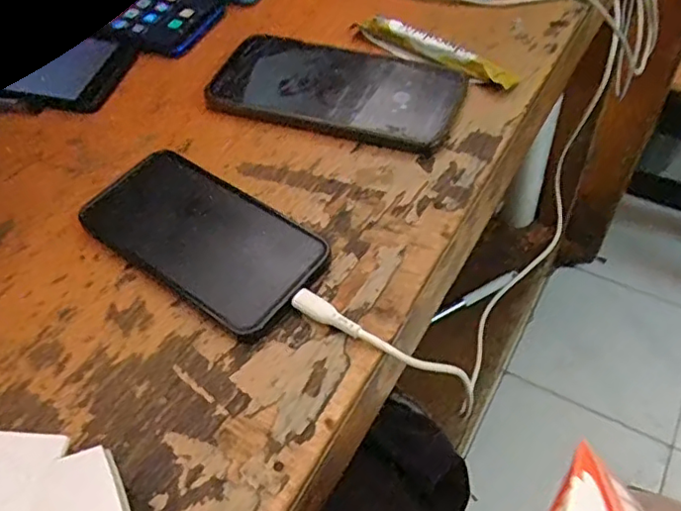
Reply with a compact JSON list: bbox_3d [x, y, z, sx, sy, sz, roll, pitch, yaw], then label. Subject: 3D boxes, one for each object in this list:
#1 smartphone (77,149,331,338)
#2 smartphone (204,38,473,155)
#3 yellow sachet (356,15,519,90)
[{"bbox_3d":[-0.081,-0.013,0.342,0.144,0.008,0.070,30,61,24],"label":"smartphone"},{"bbox_3d":[-0.005,-0.116,0.405,0.169,0.005,0.079,13,56,14],"label":"smartphone"},{"bbox_3d":[0.066,-0.146,0.419,0.123,0.009,0.022,32,62,25],"label":"yellow sachet"}]

